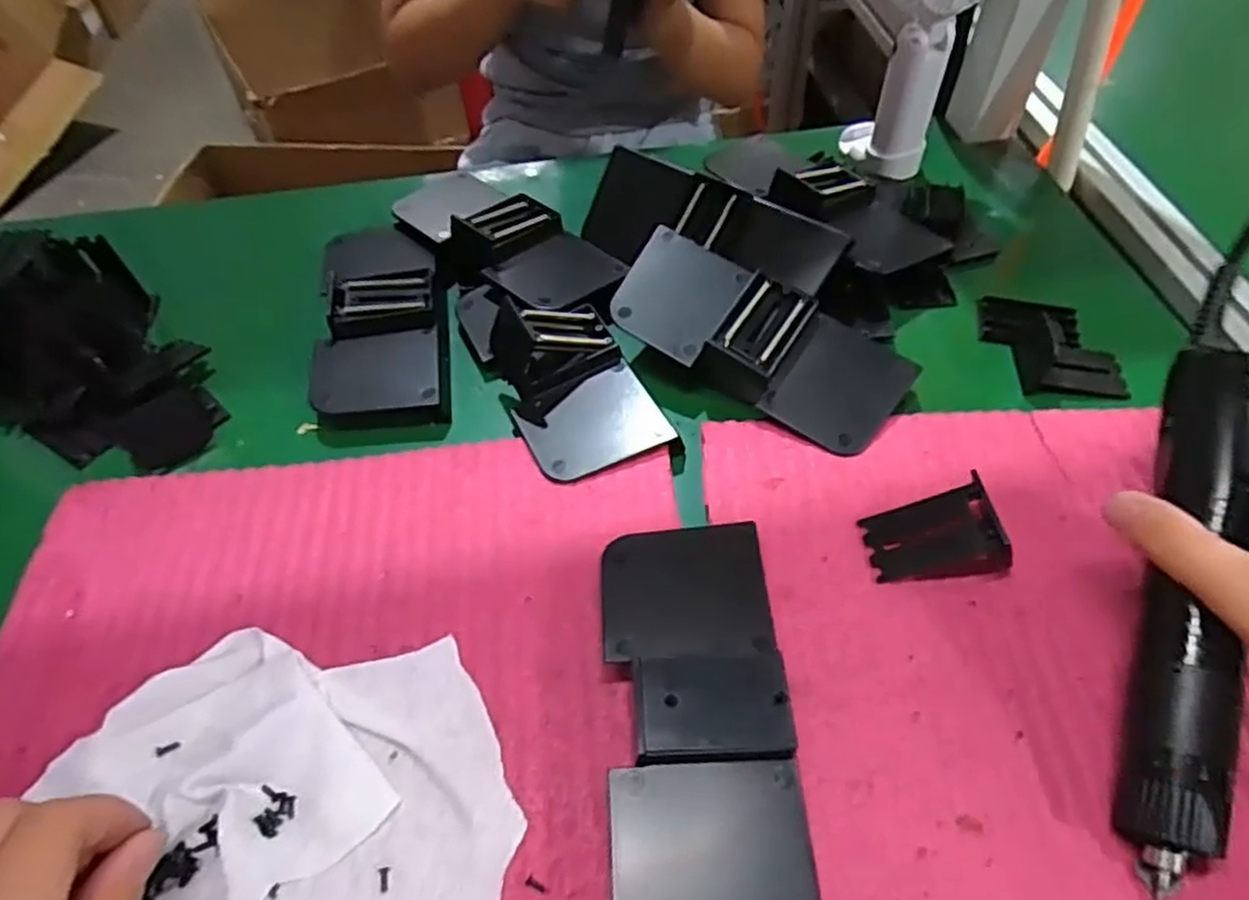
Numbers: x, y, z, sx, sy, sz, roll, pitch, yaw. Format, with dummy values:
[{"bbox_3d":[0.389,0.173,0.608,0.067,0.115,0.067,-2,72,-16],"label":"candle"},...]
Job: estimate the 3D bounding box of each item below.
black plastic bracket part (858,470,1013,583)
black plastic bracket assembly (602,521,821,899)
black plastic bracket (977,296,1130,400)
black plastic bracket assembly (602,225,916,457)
[{"bbox_3d":[0.144,0.037,0.341,0.060,0.029,0.035,-4,55,-2],"label":"black plastic bracket part"},{"bbox_3d":[0.029,0.103,0.292,0.070,0.031,0.159,-2,55,0],"label":"black plastic bracket assembly"},{"bbox_3d":[0.250,-0.068,0.428,0.069,0.036,0.076,2,55,2],"label":"black plastic bracket"},{"bbox_3d":[0.076,-0.064,0.413,0.163,0.035,0.078,25,59,18],"label":"black plastic bracket assembly"}]

